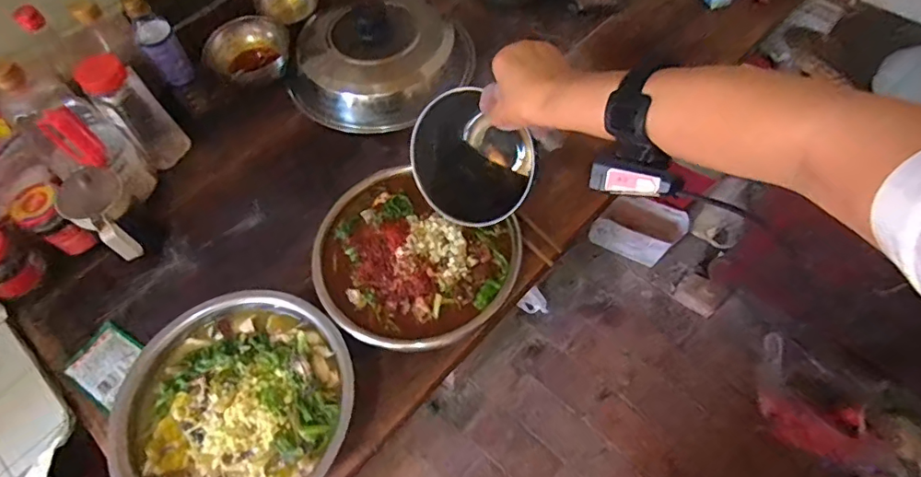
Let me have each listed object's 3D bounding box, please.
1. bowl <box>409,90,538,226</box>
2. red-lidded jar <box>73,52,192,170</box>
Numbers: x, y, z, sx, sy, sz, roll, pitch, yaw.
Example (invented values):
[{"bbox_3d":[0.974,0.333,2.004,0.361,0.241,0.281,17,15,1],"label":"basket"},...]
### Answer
[{"bbox_3d":[0.016,-0.109,0.719,0.154,0.060,0.176,-44,87,20],"label":"bowl"},{"bbox_3d":[-0.534,-0.210,0.851,0.073,0.217,0.093,24,63,13],"label":"red-lidded jar"}]

